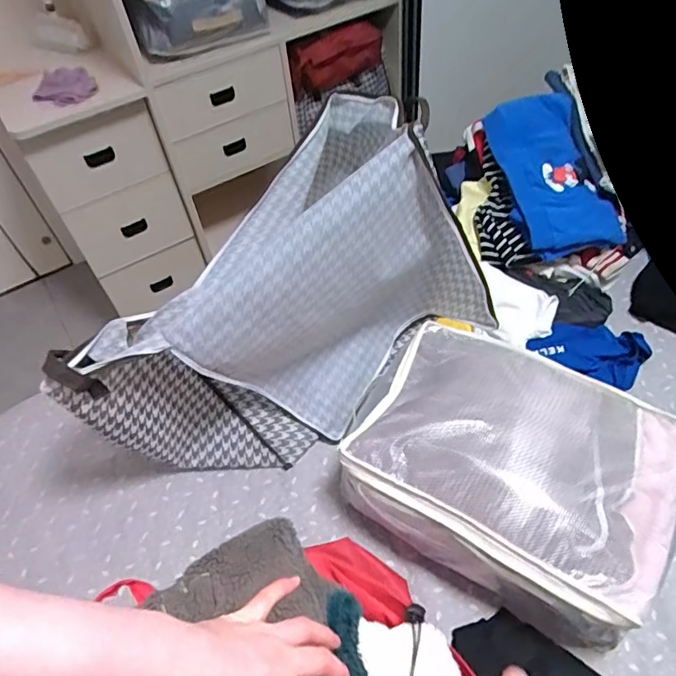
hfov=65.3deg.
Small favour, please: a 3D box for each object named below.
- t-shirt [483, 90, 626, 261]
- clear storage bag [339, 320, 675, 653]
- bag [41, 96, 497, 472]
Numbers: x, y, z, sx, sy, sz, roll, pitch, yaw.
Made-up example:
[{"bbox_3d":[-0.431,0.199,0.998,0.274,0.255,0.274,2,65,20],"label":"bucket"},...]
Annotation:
[{"bbox_3d":[0.437,-0.343,1.101,0.187,0.051,0.363,-16,77,-7],"label":"t-shirt"},{"bbox_3d":[0.236,0.187,0.803,0.459,0.196,0.327,24,57,23],"label":"clear storage bag"},{"bbox_3d":[-0.128,-0.096,0.913,0.624,0.441,0.440,-24,53,-13],"label":"bag"}]

